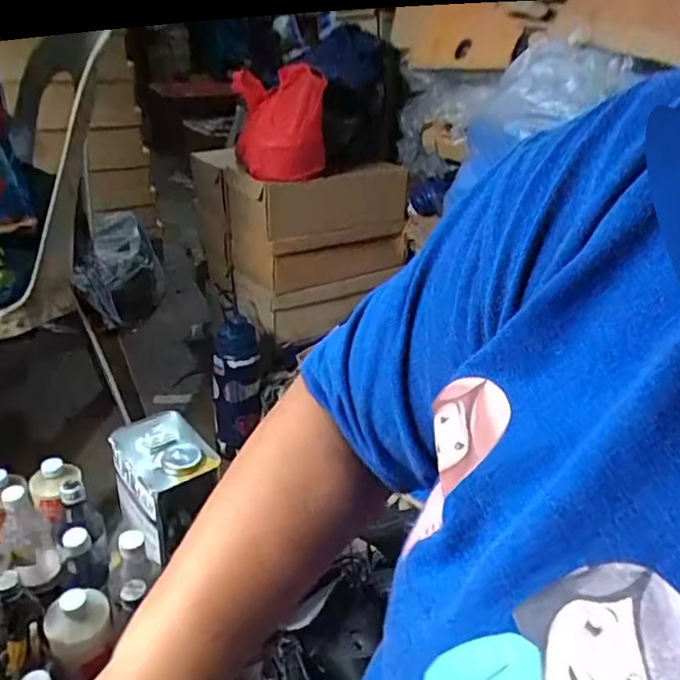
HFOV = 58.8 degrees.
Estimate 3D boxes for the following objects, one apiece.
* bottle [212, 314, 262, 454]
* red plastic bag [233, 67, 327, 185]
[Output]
[{"bbox_3d":[-0.195,0.085,1.142,0.083,0.256,0.077,-1,30,-9],"label":"bottle"},{"bbox_3d":[-0.105,-0.384,1.075,0.156,0.177,0.155,0,30,-8],"label":"red plastic bag"}]

